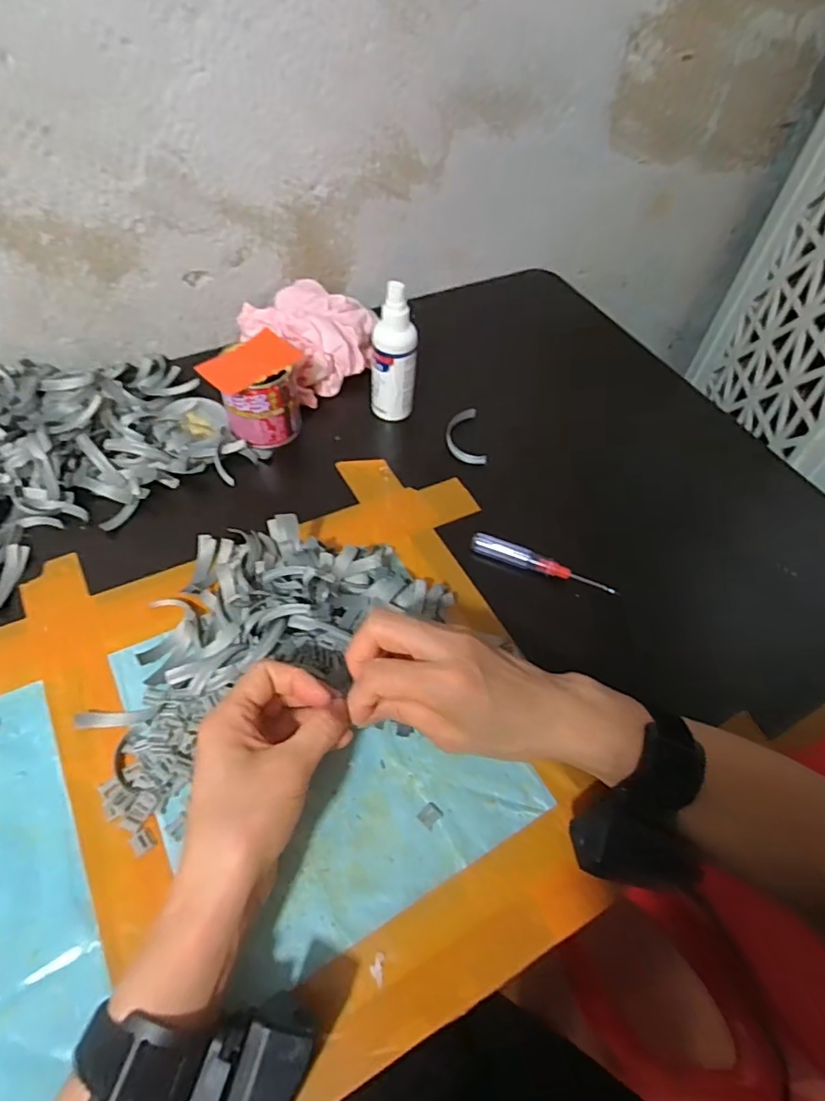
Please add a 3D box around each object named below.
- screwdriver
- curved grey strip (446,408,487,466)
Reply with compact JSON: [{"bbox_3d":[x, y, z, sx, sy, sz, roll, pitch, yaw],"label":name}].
[{"bbox_3d":[0.105,0.012,0.470,0.118,0.013,0.018,24,56,13],"label":"screwdriver"},{"bbox_3d":[0.049,-0.110,0.560,0.032,0.013,0.076,-2,54,-5],"label":"curved grey strip"}]

